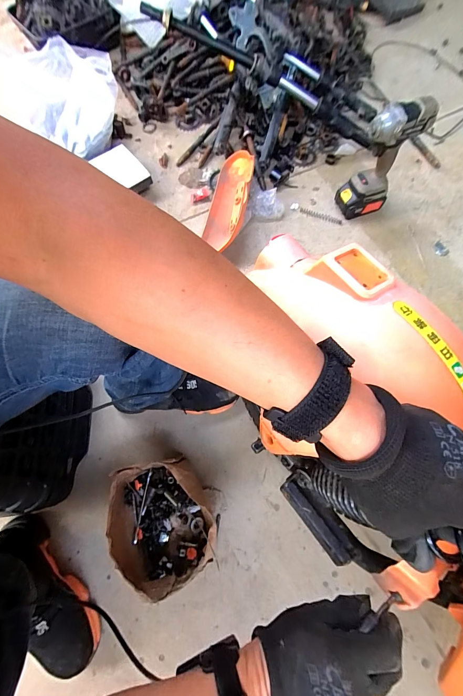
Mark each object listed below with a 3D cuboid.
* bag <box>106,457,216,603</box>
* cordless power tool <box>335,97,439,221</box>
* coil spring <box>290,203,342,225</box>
[{"bbox_3d":[-0.126,0.316,0.543,0.186,0.094,0.199,-8,71,-2],"label":"bag"},{"bbox_3d":[0.344,-0.427,0.699,0.113,0.249,0.098,-40,75,-12],"label":"cordless power tool"},{"bbox_3d":[0.230,-0.363,0.809,0.142,0.012,0.018,23,73,8],"label":"coil spring"}]

